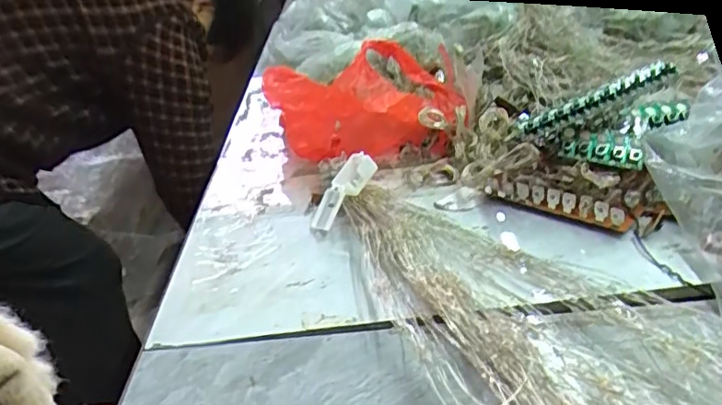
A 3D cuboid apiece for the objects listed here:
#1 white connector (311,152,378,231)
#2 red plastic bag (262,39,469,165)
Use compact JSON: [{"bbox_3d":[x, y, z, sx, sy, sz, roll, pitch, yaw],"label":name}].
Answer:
[{"bbox_3d":[-0.012,-0.006,0.370,0.055,0.014,0.018,-53,41,-2],"label":"white connector"},{"bbox_3d":[0.001,-0.071,0.443,0.145,0.073,0.069,-10,30,-5],"label":"red plastic bag"}]

